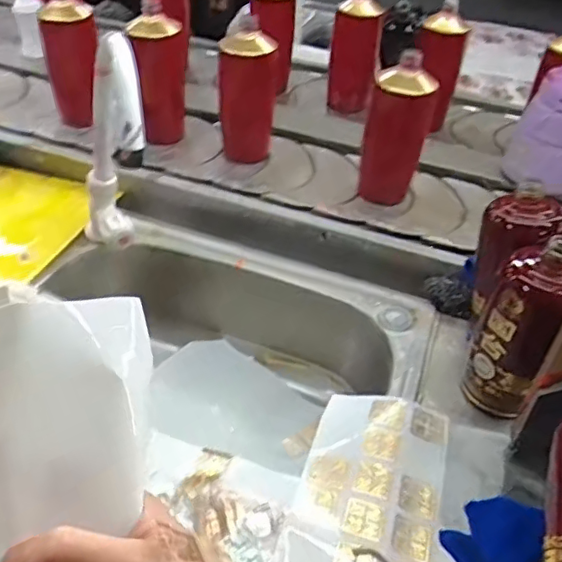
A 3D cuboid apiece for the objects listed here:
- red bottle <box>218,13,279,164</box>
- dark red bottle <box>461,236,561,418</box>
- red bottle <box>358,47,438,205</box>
[{"bbox_3d":[-0.049,-0.273,0.850,0.062,0.182,0.067,-23,48,-28],"label":"red bottle"},{"bbox_3d":[0.222,0.049,0.551,0.069,0.181,0.064,27,46,24],"label":"dark red bottle"},{"bbox_3d":[0.150,-0.193,0.778,0.072,0.207,0.065,9,41,5],"label":"red bottle"}]

